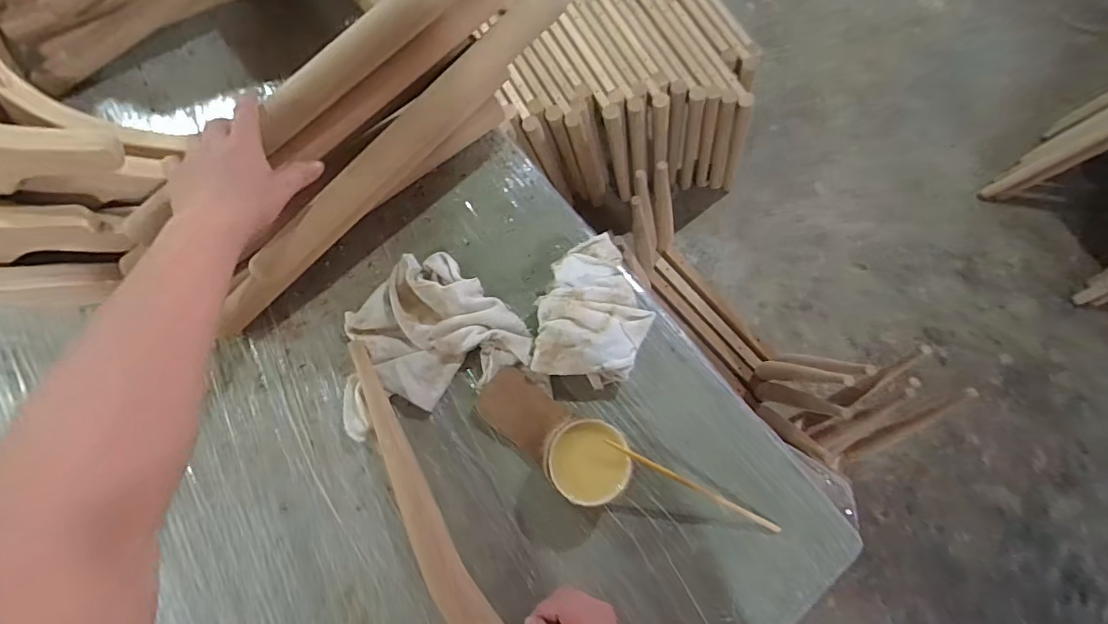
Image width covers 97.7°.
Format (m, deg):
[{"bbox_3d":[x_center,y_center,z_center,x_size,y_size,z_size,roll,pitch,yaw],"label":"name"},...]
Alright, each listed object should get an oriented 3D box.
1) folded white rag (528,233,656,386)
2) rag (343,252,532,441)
[{"bbox_3d":[0.048,-0.011,0.530,0.121,0.044,0.176,14,72,3],"label":"folded white rag"},{"bbox_3d":[-0.143,0.019,0.517,0.199,0.042,0.153,-24,74,-9],"label":"rag"}]

